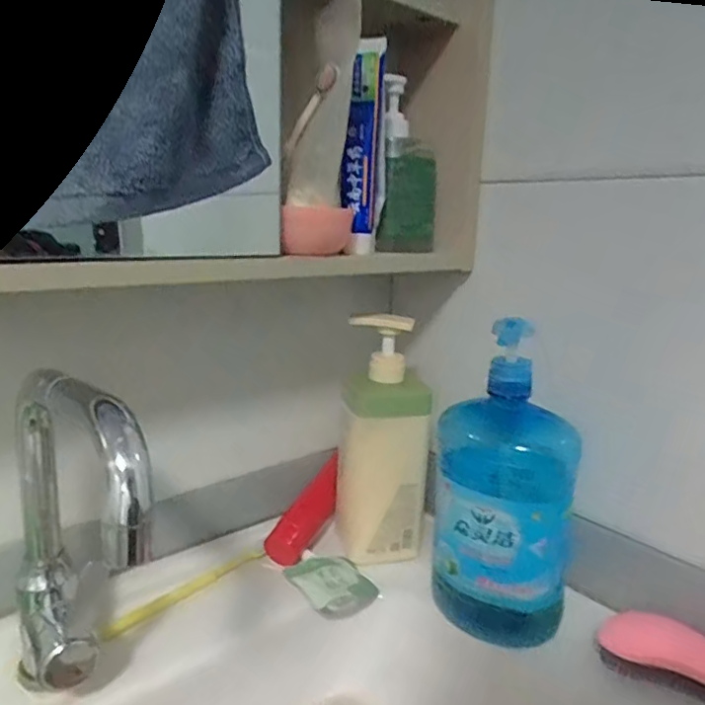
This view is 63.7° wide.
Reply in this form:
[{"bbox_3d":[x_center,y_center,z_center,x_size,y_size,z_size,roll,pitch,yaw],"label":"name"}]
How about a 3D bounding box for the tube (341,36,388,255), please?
[{"bbox_3d":[0.007,-0.179,0.492,0.030,0.172,0.036,2,14,2],"label":"tube"}]

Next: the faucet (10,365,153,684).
[{"bbox_3d":[-0.171,0.114,0.335,0.197,0.208,0.034,14,19,40],"label":"faucet"}]

